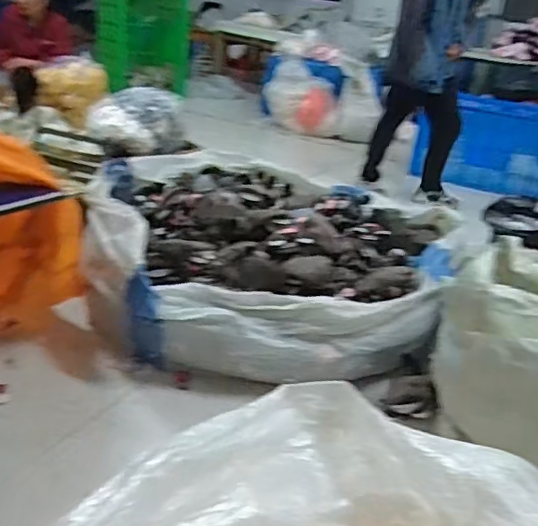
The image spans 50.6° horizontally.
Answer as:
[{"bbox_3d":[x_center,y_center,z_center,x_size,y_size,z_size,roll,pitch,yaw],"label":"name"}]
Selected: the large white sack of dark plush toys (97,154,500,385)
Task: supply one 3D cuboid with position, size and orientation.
[{"bbox_3d":[0.016,-0.041,1.938,1.232,0.321,1.023,8,25,2],"label":"large white sack of dark plush toys"}]

